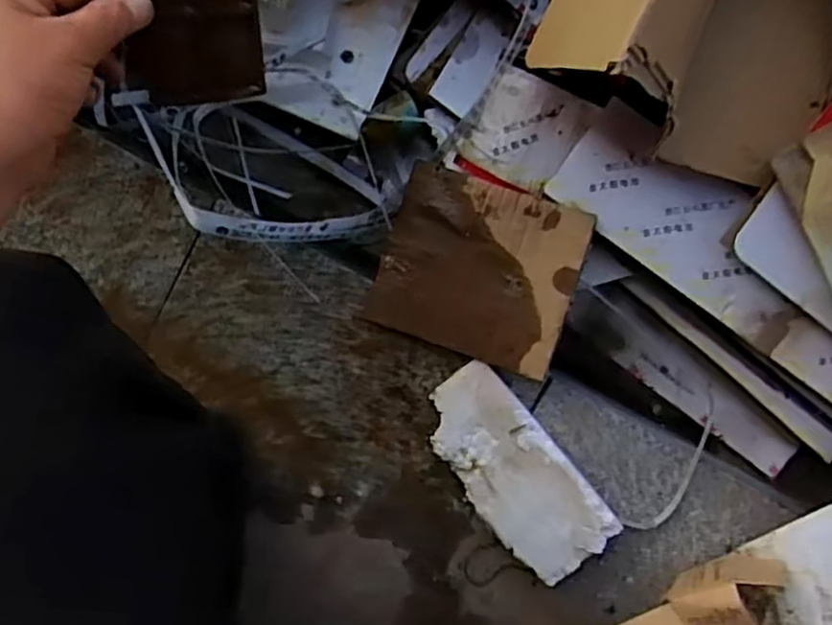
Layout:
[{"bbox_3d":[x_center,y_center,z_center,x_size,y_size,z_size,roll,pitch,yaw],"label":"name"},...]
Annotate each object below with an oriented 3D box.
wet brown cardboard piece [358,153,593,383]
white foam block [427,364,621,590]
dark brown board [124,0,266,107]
[{"bbox_3d":[0.047,-0.034,0.572,0.149,0.007,0.130,19,94,13],"label":"wet brown cardboard piece"},{"bbox_3d":[0.076,0.125,0.586,0.079,0.033,0.171,-39,94,6],"label":"white foam block"},{"bbox_3d":[-0.126,-0.168,0.417,0.075,0.007,0.096,-9,120,-20],"label":"dark brown board"}]

